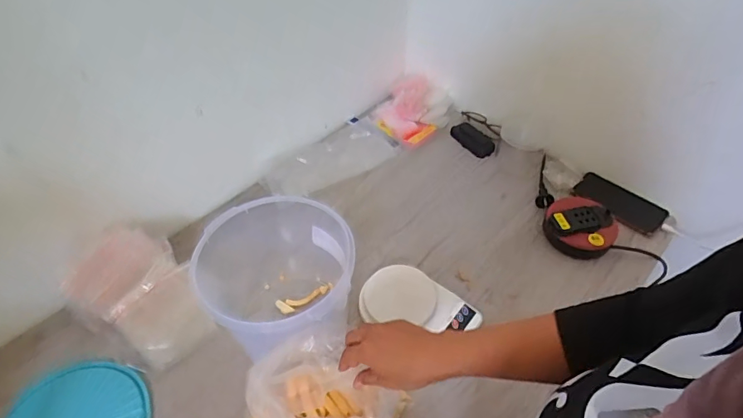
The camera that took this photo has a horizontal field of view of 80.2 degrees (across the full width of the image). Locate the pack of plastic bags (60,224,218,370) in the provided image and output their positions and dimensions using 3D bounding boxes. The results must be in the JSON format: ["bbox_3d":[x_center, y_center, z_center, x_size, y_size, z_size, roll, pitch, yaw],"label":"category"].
[{"bbox_3d":[-0.338,0.128,0.676,0.211,0.107,0.157,21,52,19],"label":"pack of plastic bags"}]

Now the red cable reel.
[{"bbox_3d":[0.377,0.034,0.801,0.117,0.062,0.119,-1,48,1],"label":"red cable reel"}]

